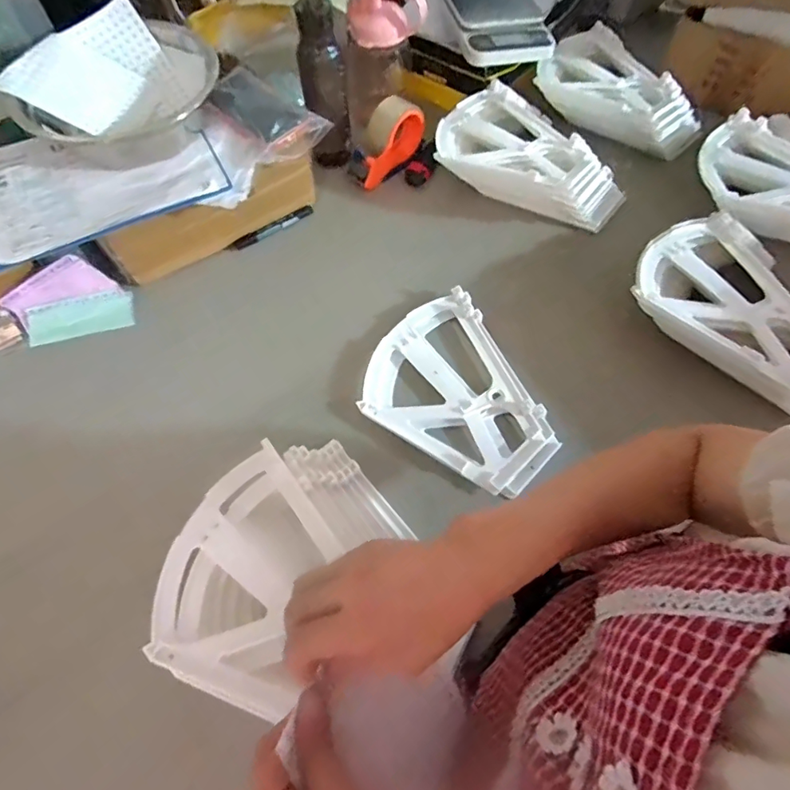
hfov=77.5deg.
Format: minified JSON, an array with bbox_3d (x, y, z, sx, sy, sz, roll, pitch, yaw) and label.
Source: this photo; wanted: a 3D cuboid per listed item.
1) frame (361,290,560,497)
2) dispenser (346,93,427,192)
[{"bbox_3d":[0.089,-0.004,0.625,0.255,0.021,0.208,40,70,19],"label":"frame"},{"bbox_3d":[-0.014,-0.412,0.797,0.072,0.071,0.136,36,69,18],"label":"dispenser"}]

